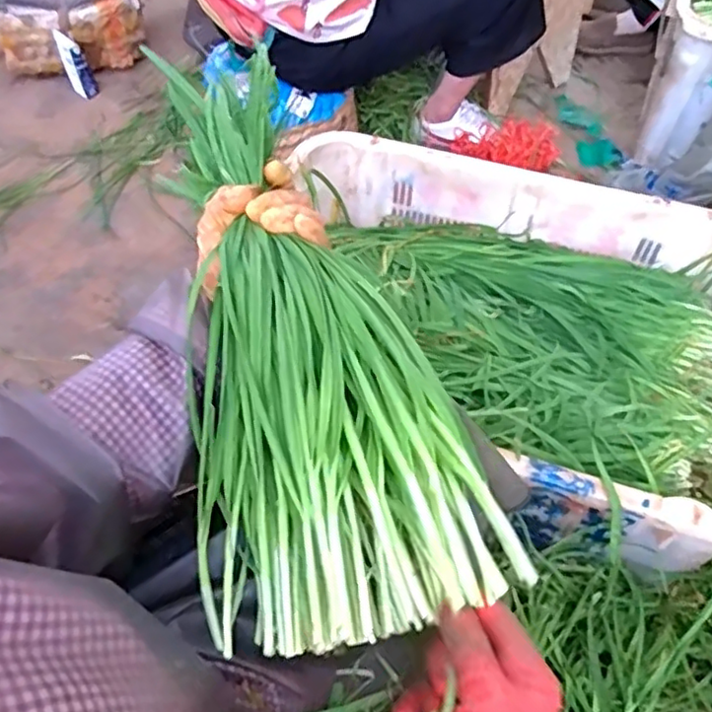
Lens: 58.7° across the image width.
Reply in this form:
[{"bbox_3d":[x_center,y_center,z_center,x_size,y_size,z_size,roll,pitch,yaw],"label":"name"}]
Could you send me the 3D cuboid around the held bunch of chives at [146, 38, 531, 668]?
[{"bbox_3d":[-0.065,-0.016,0.456,0.169,0.128,0.422,-18,65,-10],"label":"held bunch of chives"}]

